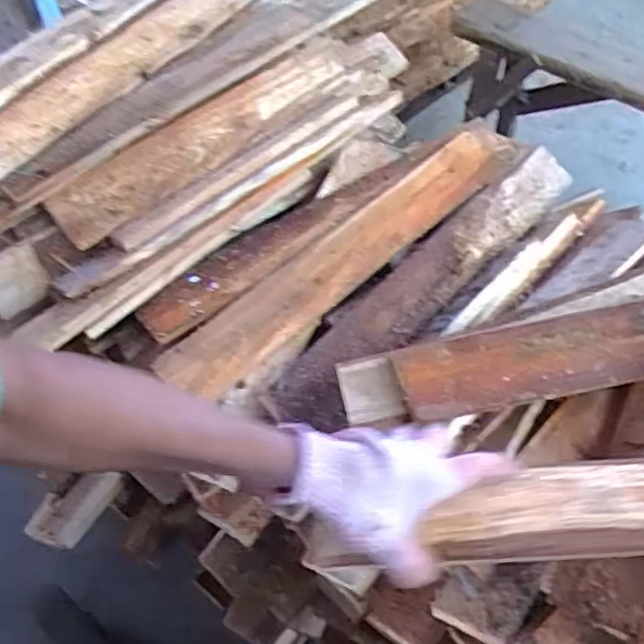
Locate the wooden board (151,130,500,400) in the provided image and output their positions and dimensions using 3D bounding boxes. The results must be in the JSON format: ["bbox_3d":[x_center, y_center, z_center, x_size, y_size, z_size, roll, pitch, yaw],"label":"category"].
[{"bbox_3d":[0.030,-0.077,0.797,0.481,0.018,0.080,-39,82,-17],"label":"wooden board"}]

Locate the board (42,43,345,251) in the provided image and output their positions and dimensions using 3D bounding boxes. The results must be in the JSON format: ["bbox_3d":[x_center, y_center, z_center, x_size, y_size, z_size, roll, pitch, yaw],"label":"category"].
[{"bbox_3d":[-0.138,-0.243,0.854,0.434,0.071,0.029,-40,15,-21],"label":"board"}]

